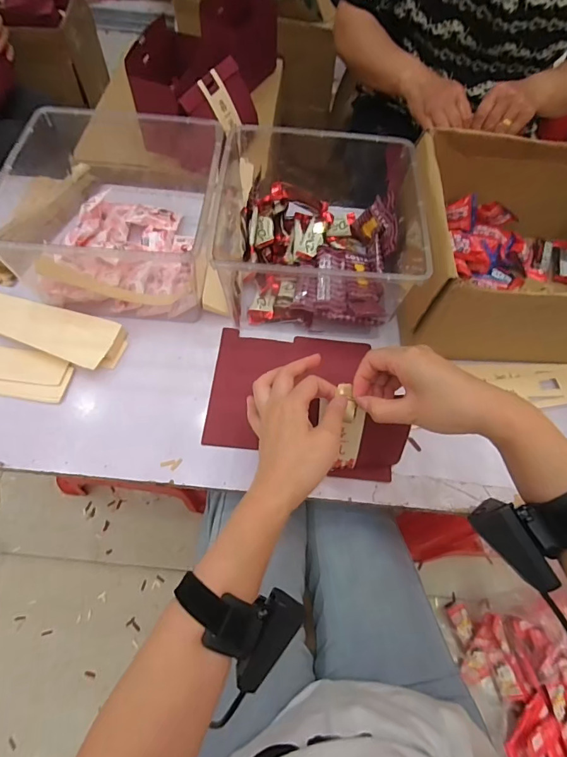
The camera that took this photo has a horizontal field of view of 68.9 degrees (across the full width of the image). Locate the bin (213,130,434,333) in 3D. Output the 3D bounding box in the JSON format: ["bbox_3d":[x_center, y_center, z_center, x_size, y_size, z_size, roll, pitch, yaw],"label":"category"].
[{"bbox_3d":[0.038,-0.206,0.565,0.263,0.121,0.234,5,63,-1],"label":"bin"}]

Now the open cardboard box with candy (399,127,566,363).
[{"bbox_3d":[0.330,-0.167,0.566,0.321,0.182,0.267,6,63,0],"label":"open cardboard box with candy"}]

